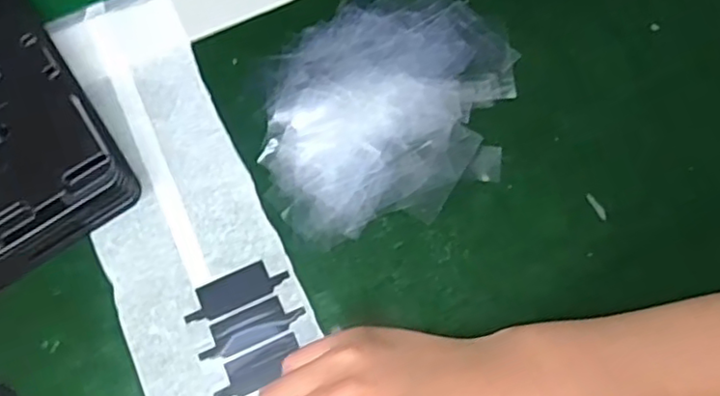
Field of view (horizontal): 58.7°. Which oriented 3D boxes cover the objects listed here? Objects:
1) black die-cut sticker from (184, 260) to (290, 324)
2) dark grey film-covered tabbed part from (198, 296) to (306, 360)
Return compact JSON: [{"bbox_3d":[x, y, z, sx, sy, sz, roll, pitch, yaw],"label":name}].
[{"bbox_3d":[-0.065,0.048,0.335,0.054,0.004,0.019,-24,74,-8],"label":"black die-cut sticker"},{"bbox_3d":[-0.056,0.066,0.329,0.054,0.004,0.019,-23,74,-8],"label":"dark grey film-covered tabbed part"}]

